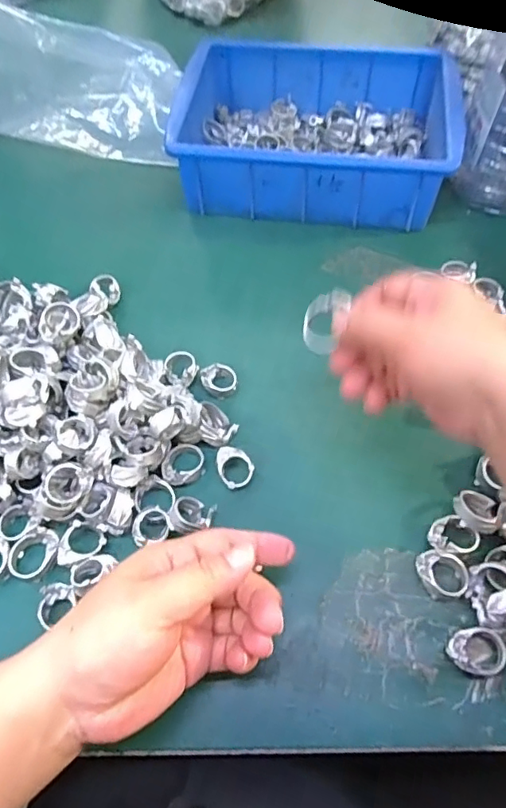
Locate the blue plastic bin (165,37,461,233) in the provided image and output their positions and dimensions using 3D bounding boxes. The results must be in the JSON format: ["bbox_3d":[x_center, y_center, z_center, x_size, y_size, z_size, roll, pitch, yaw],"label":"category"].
[{"bbox_3d":[0.058,-0.254,0.489,0.243,0.071,0.171,7,61,4],"label":"blue plastic bin"}]

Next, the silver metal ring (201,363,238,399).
[{"bbox_3d":[-0.025,-0.017,0.388,0.025,0.014,0.025,0,60,0],"label":"silver metal ring"}]

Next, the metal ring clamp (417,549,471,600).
[{"bbox_3d":[0.113,0.101,0.313,0.026,0.014,0.029,-25,63,-13],"label":"metal ring clamp"}]

